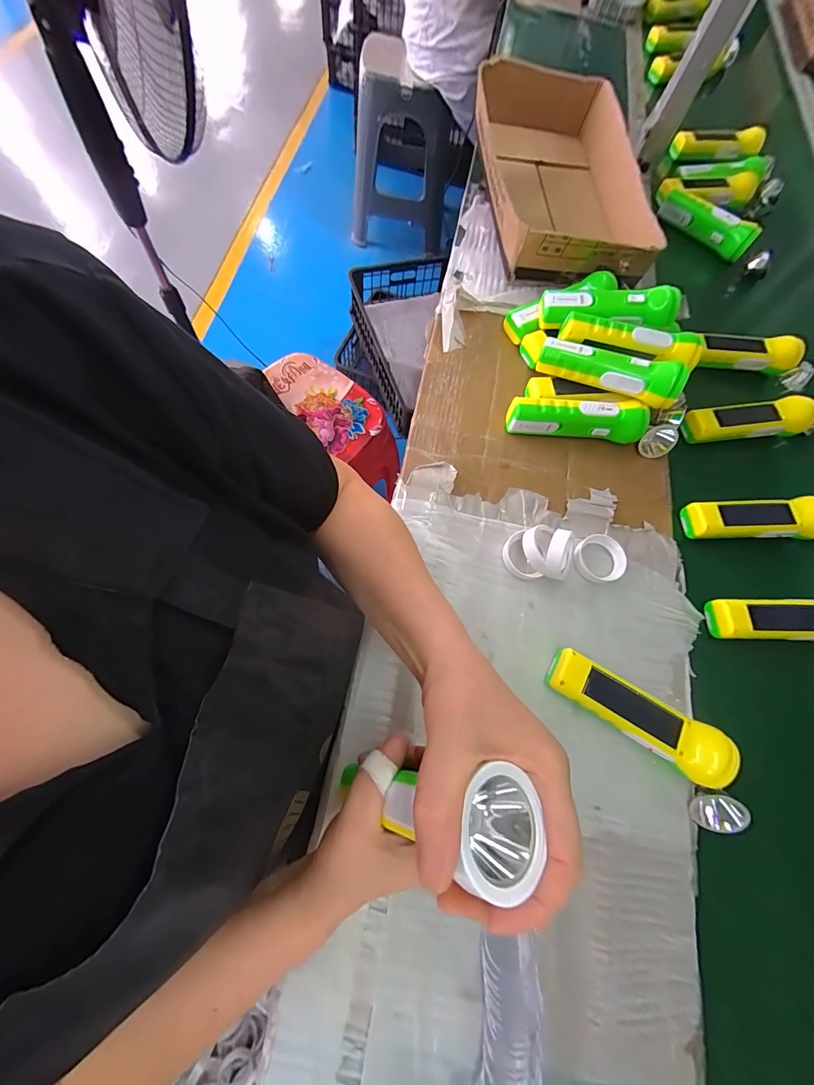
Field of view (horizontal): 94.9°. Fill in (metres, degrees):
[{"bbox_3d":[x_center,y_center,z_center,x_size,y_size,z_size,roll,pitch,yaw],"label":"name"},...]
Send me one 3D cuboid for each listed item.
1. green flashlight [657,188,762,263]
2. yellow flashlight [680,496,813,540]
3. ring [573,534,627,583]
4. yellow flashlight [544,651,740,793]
[{"bbox_3d":[0.467,-0.498,0.581,0.033,0.044,0.145,-38,79,-17],"label":"green flashlight"},{"bbox_3d":[0.400,-0.027,0.423,0.146,0.033,0.043,2,70,0],"label":"yellow flashlight"},{"bbox_3d":[0.216,0.018,0.418,0.052,0.014,0.053,2,70,-6],"label":"ring"},{"bbox_3d":[0.210,0.161,0.351,0.163,0.043,0.049,29,71,8],"label":"yellow flashlight"}]

